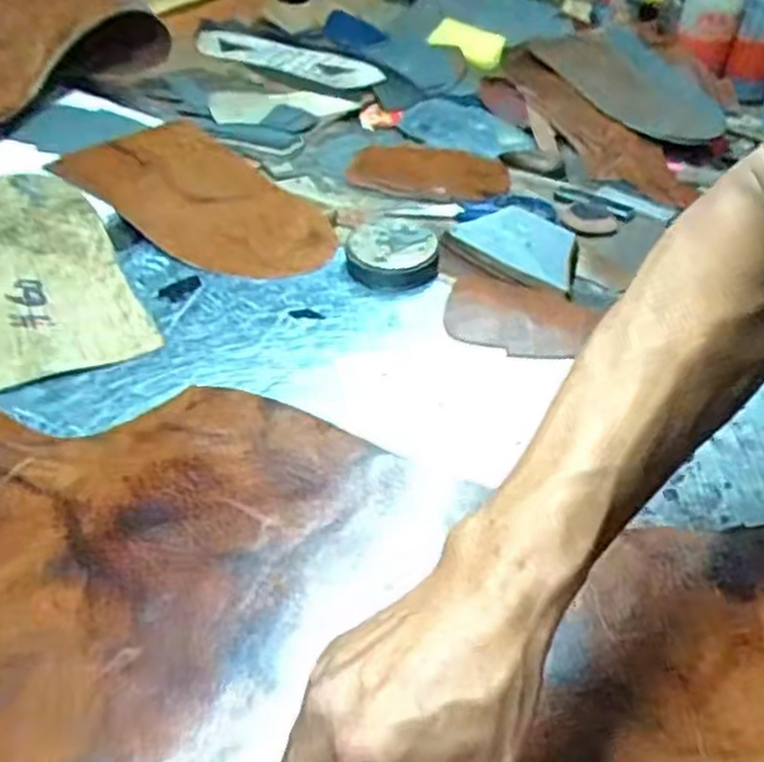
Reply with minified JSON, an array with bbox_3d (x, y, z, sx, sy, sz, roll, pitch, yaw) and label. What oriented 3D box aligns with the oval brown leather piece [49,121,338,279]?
[{"bbox_3d":[-0.157,-0.175,0.740,0.270,0.028,0.164,29,46,27],"label":"oval brown leather piece"}]

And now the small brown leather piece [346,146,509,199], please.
[{"bbox_3d":[0.052,-0.230,0.859,0.166,0.011,0.112,10,39,1],"label":"small brown leather piece"}]

